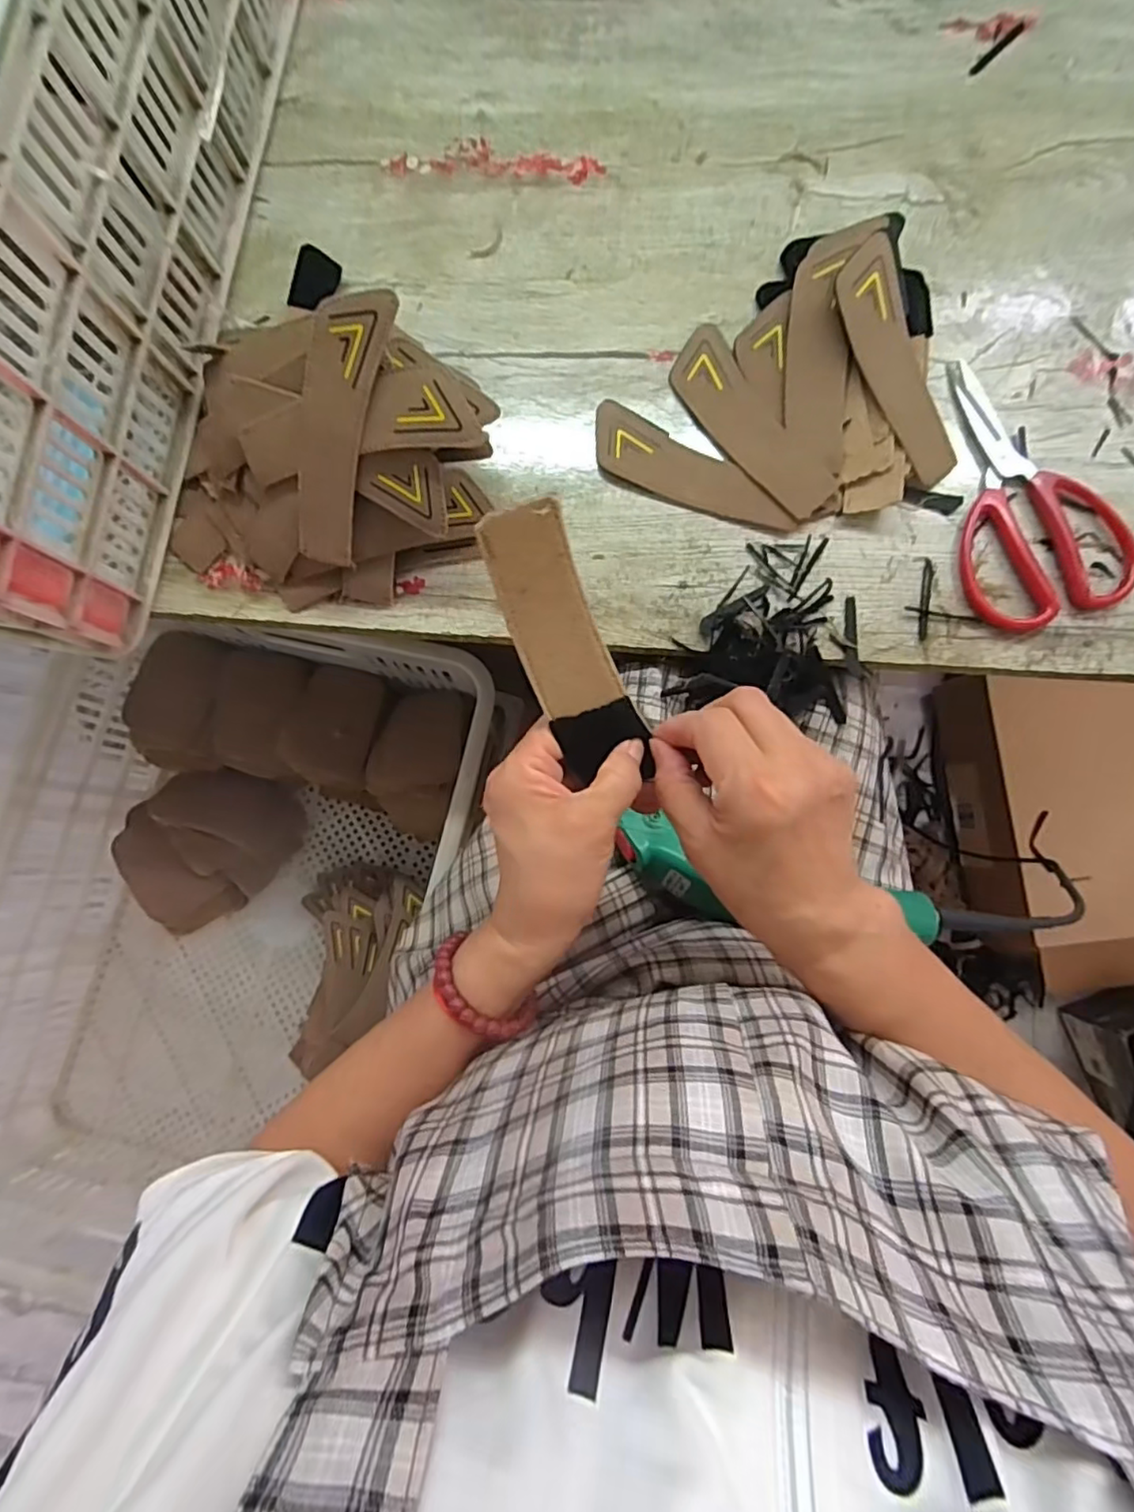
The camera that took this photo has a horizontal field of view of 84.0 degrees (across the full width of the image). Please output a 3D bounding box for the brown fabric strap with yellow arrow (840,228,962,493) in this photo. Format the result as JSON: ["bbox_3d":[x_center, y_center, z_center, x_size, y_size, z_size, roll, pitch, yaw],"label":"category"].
[{"bbox_3d":[0.219,-0.258,0.417,0.041,0.011,0.155,-23,96,0],"label":"brown fabric strap with yellow arrow"}]

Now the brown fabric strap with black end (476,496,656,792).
[{"bbox_3d":[0.000,-0.047,0.280,0.039,0.010,0.131,-23,125,0],"label":"brown fabric strap with black end"}]

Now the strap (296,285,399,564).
[{"bbox_3d":[-0.140,-0.195,0.381,0.044,0.008,0.152,26,118,7],"label":"strap"}]

